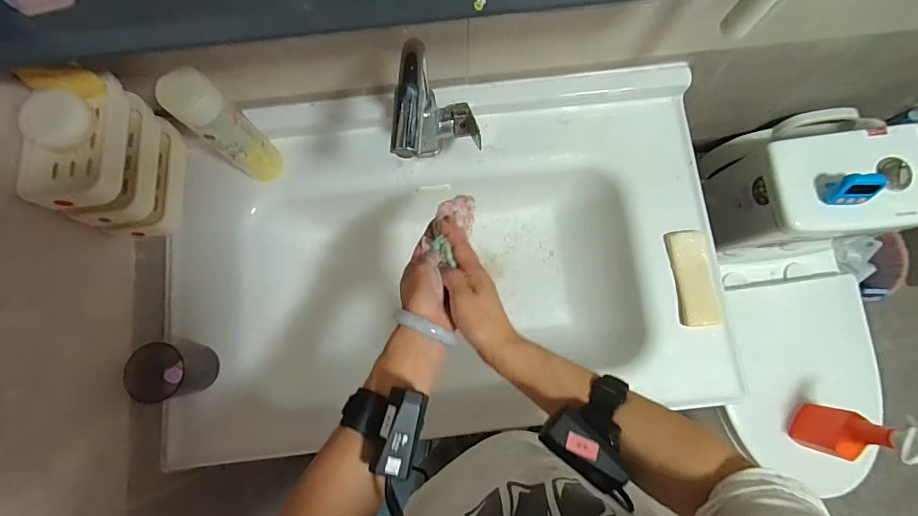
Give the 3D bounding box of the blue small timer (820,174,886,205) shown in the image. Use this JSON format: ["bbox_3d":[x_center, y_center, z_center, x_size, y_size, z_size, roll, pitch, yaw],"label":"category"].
[{"bbox_3d":[0.599,-0.103,0.663,0.057,0.049,0.035,6,79,2],"label":"blue small timer"}]

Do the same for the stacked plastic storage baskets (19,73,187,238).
[{"bbox_3d":[-0.403,-0.110,0.512,0.084,0.138,0.150,-3,79,0],"label":"stacked plastic storage baskets"}]

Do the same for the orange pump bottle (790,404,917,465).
[{"bbox_3d":[0.725,0.318,0.806,0.057,0.255,0.107,17,80,4],"label":"orange pump bottle"}]

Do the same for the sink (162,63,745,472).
[{"bbox_3d":[-0.024,0.011,0.698,0.787,0.174,0.501,-7,79,0],"label":"sink"}]

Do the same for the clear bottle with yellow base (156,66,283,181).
[{"bbox_3d":[-0.302,-0.166,0.582,0.049,0.204,0.056,44,83,8],"label":"clear bottle with yellow base"}]

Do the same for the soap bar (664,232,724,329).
[{"bbox_3d":[0.339,0.028,0.632,0.055,0.024,0.135,-5,79,0],"label":"soap bar"}]

